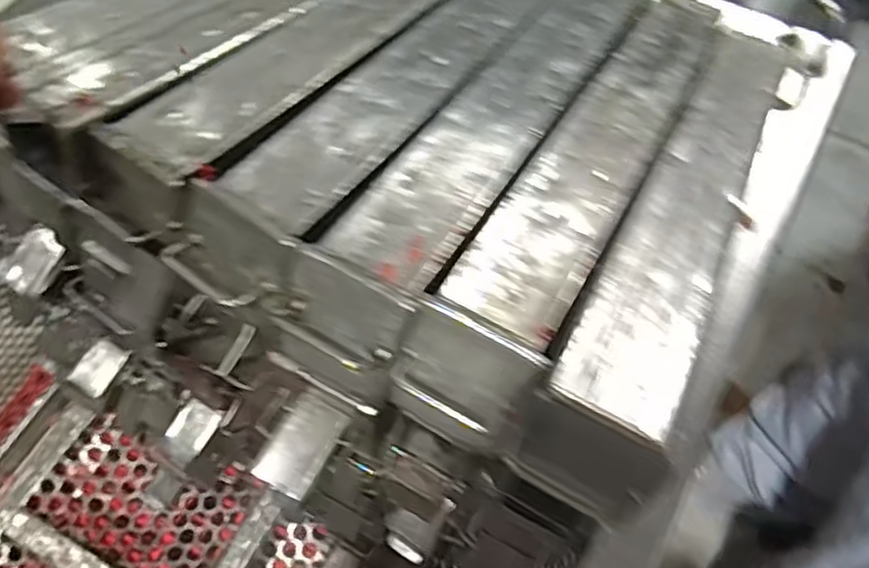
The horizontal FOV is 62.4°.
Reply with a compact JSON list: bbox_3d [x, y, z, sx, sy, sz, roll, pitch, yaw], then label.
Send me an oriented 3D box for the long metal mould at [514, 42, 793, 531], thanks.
[{"bbox_3d":[0.234,-0.067,0.674,0.105,0.081,0.611,26,54,10],"label":"long metal mould"}]

